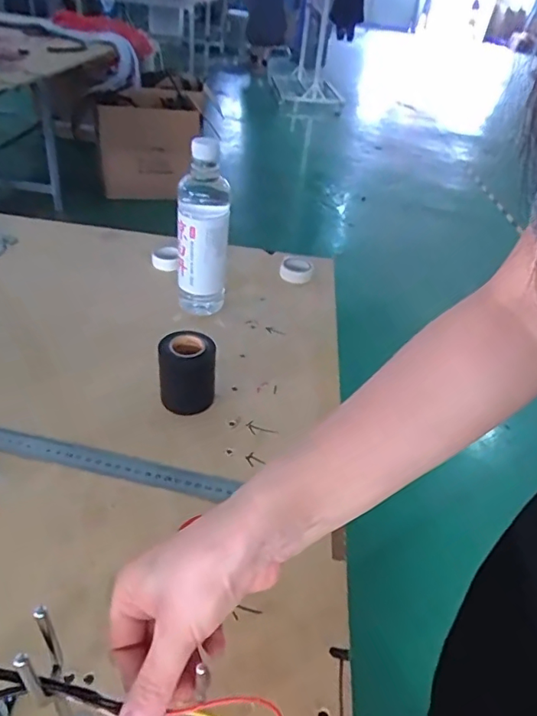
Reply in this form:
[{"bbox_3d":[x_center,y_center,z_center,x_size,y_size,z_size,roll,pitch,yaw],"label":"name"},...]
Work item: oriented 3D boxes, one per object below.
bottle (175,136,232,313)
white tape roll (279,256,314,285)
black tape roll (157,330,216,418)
[{"bbox_3d":[-0.085,-0.151,0.657,0.065,0.207,0.056,3,39,-5],"label":"bottle"},{"bbox_3d":[0.045,-0.145,0.819,0.052,0.021,0.057,4,39,-3],"label":"white tape roll"},{"bbox_3d":[-0.089,0.019,0.558,0.058,0.077,0.054,4,39,-3],"label":"black tape roll"}]

